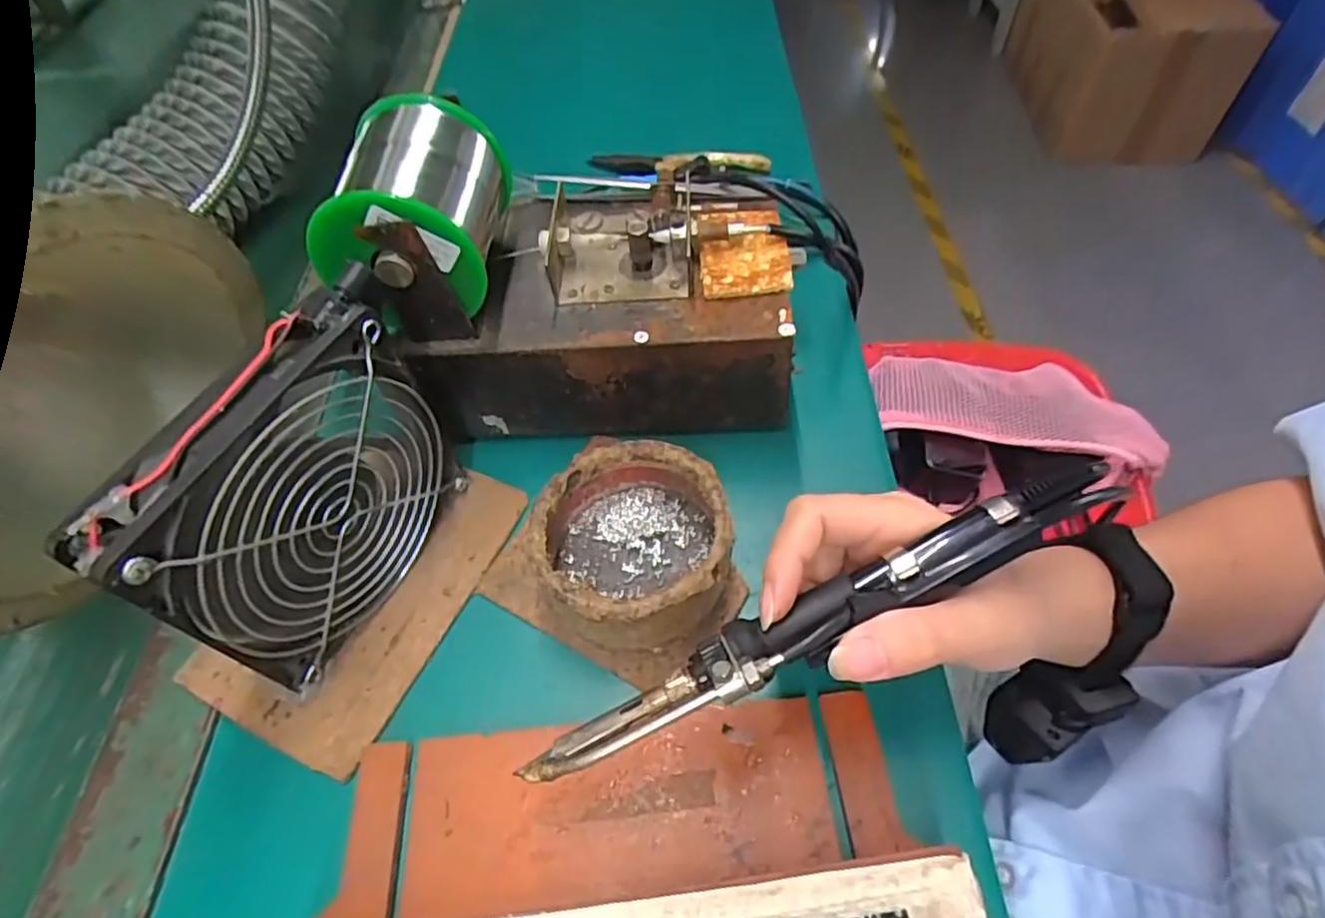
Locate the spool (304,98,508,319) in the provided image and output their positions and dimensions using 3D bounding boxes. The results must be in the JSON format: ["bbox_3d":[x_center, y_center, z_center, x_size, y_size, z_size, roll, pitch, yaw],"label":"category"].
[{"bbox_3d":[-0.105,-0.107,0.295,0.064,0.077,0.077,-1,56,3],"label":"spool"}]

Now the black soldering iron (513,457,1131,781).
[{"bbox_3d":[0.054,0.050,0.217,0.214,0.022,0.021,-27,57,-2],"label":"black soldering iron"}]

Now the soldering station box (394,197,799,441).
[{"bbox_3d":[-0.025,-0.080,0.343,0.170,0.083,0.105,-1,56,3],"label":"soldering station box"}]

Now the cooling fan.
[{"bbox_3d":[-0.131,0.012,0.268,0.028,0.126,0.136,18,59,16],"label":"cooling fan"}]

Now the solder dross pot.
[{"bbox_3d":[-0.013,0.037,0.291,0.082,0.040,0.086,-2,56,3],"label":"solder dross pot"}]

